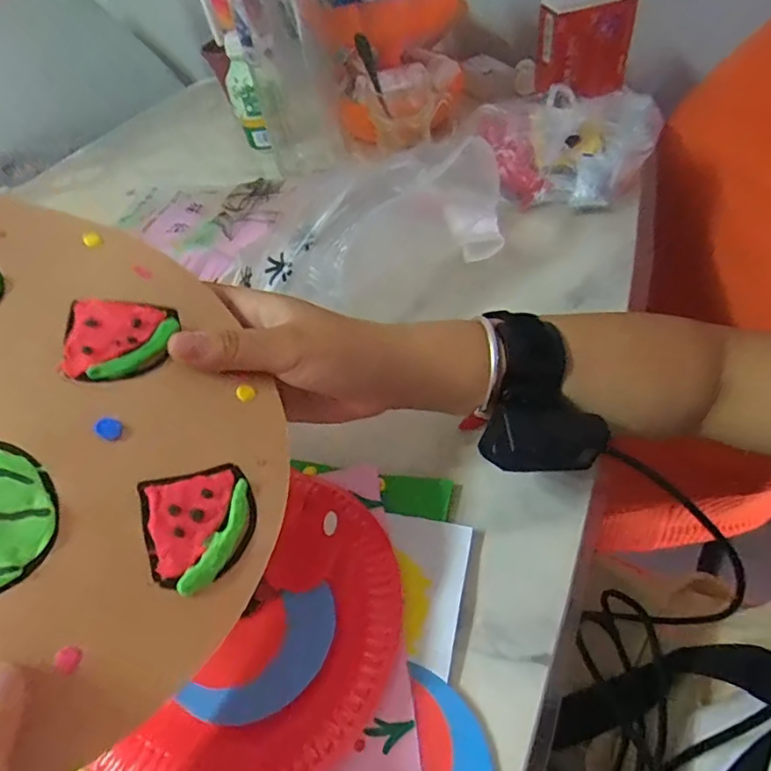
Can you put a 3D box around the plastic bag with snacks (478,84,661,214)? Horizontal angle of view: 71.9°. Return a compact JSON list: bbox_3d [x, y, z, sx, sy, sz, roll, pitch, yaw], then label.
[{"bbox_3d":[0.185,-0.246,0.548,0.174,0.073,0.129,5,50,14],"label":"plastic bag with snacks"}]

